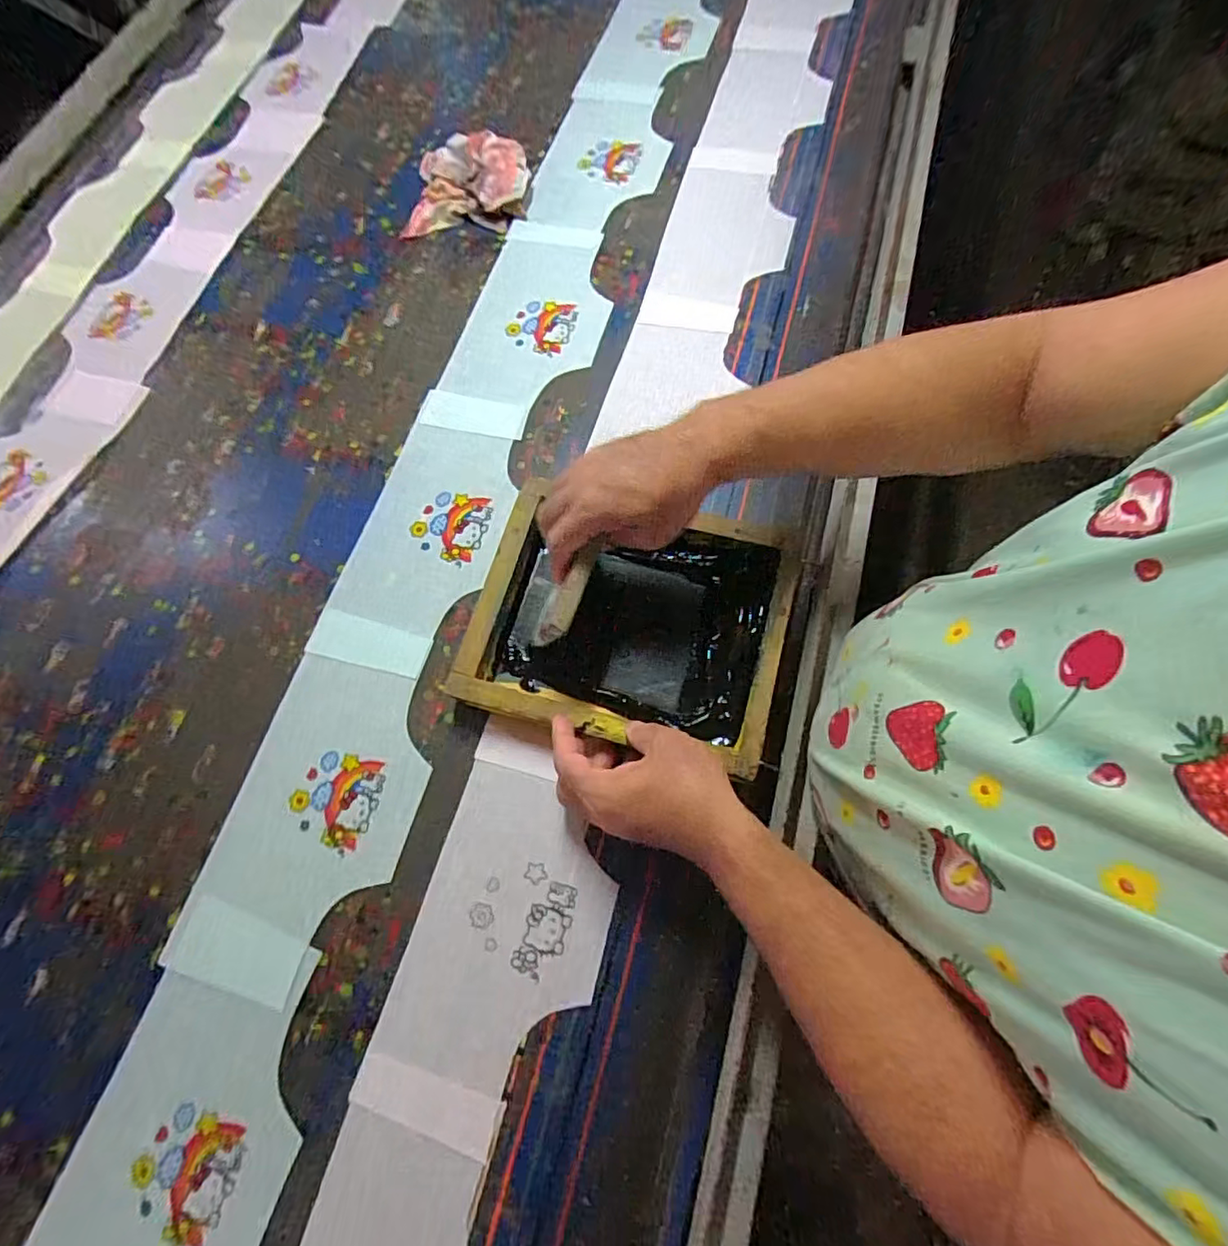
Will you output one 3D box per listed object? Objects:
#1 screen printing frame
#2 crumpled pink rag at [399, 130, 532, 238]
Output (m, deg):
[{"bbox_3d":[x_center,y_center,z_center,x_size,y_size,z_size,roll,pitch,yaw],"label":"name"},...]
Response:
[{"bbox_3d":[0.011,-0.003,0.537,0.266,0.054,0.218,14,71,7],"label":"screen printing frame"},{"bbox_3d":[-0.198,-0.584,0.778,0.166,0.061,0.135,3,70,3],"label":"crumpled pink rag"}]

